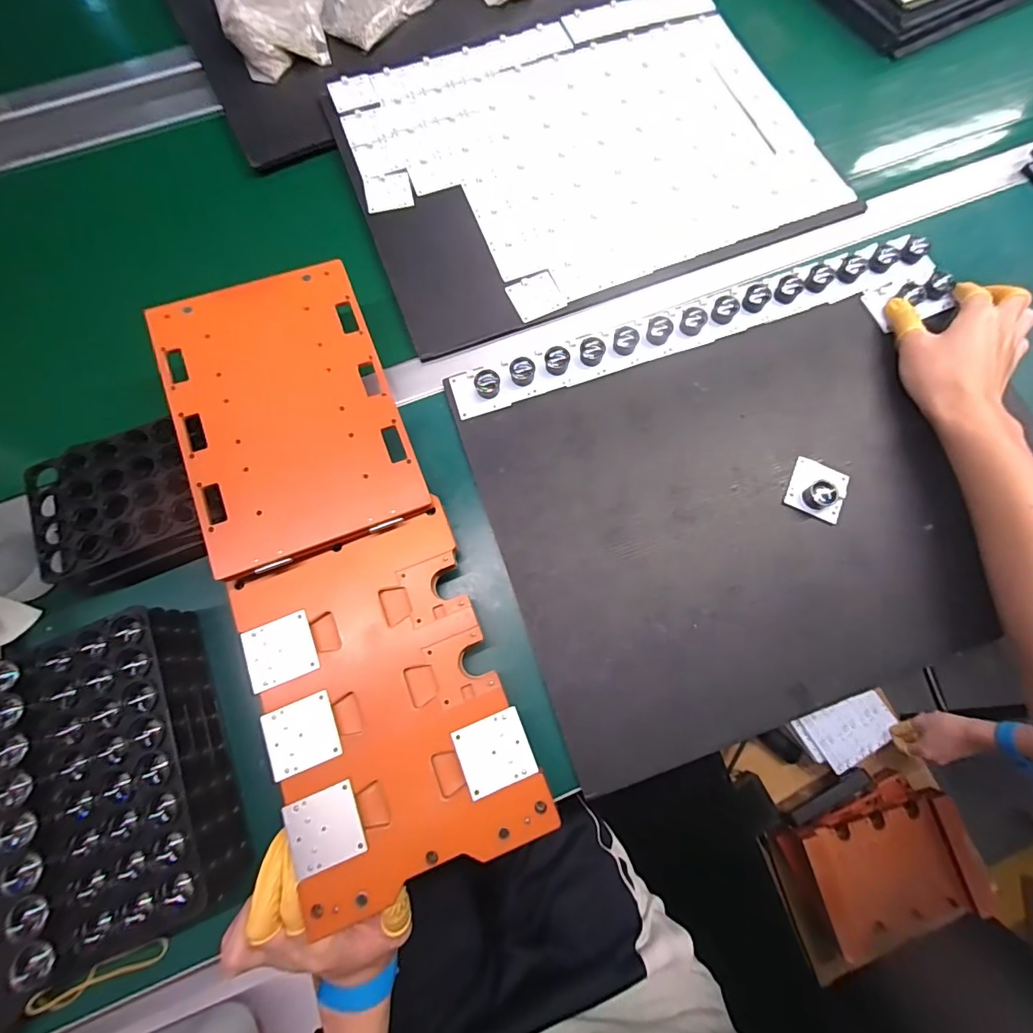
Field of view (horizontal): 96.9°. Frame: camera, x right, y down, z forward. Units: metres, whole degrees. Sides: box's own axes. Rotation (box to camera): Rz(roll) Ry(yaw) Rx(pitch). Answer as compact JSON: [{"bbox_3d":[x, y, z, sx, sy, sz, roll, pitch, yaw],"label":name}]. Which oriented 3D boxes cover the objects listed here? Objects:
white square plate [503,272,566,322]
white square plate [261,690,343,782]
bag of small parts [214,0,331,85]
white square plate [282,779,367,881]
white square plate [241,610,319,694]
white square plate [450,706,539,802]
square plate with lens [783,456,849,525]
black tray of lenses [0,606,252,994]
[{"bbox_3d":[0.019,-0.215,0.445,0.048,0.004,0.044,-26,77,-5],"label":"white square plate"},{"bbox_3d":[-0.147,0.150,0.315,0.046,0.004,0.043,-20,75,-9],"label":"white square plate"},{"bbox_3d":[-0.286,-0.596,0.528,0.120,0.052,0.165,-22,76,-4],"label":"bag of small parts"},{"bbox_3d":[-0.125,0.204,0.299,0.044,0.004,0.044,-21,75,-5],"label":"white square plate"},{"bbox_3d":[-0.170,0.097,0.330,0.047,0.006,0.044,-22,76,-4],"label":"white square plate"},{"bbox_3d":[-0.015,0.160,0.310,0.047,0.004,0.045,-22,76,-4],"label":"white square plate"},{"bbox_3d":[0.256,-0.024,0.384,0.045,0.018,0.046,25,78,7],"label":"square plate with lens"},{"bbox_3d":[-0.264,0.173,0.311,0.096,0.078,0.203,-21,76,-4],"label":"black tray of lenses"}]

